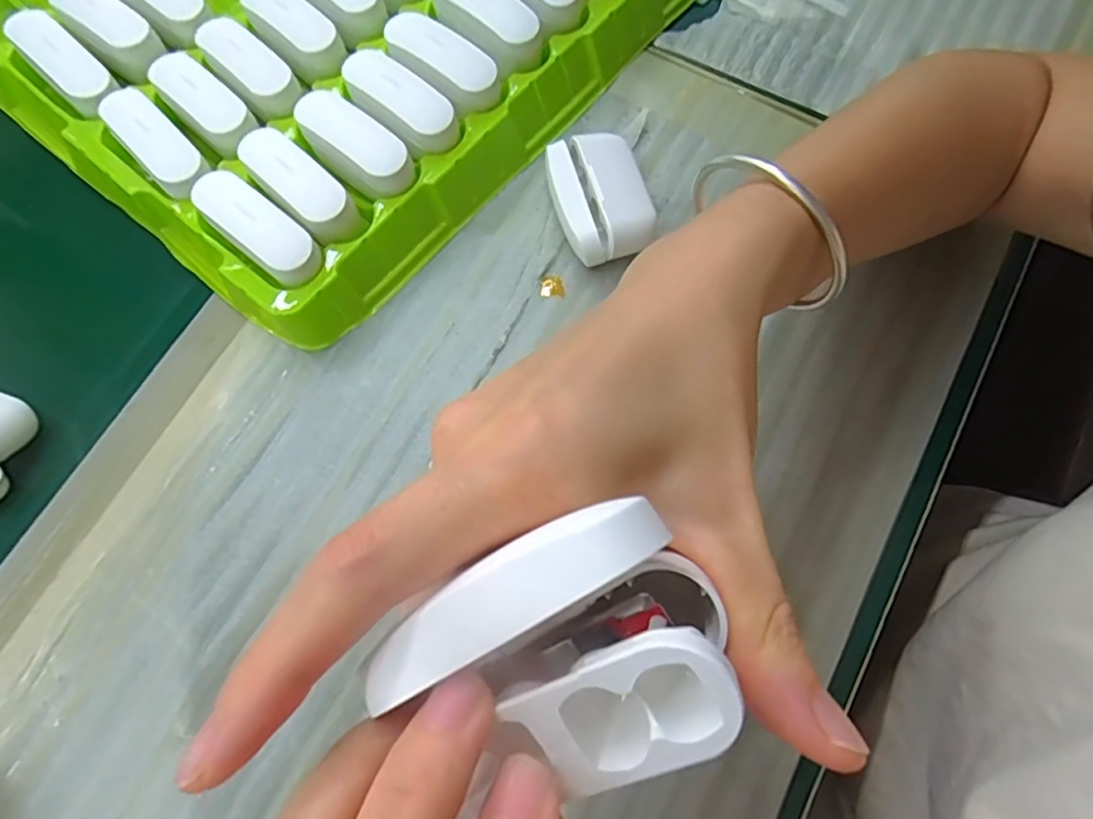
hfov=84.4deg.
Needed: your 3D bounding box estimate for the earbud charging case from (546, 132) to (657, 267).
[{"bbox_3d":[0.026,-0.102,0.294,0.044,0.025,0.061,-15,74,-4],"label":"earbud charging case"}]

